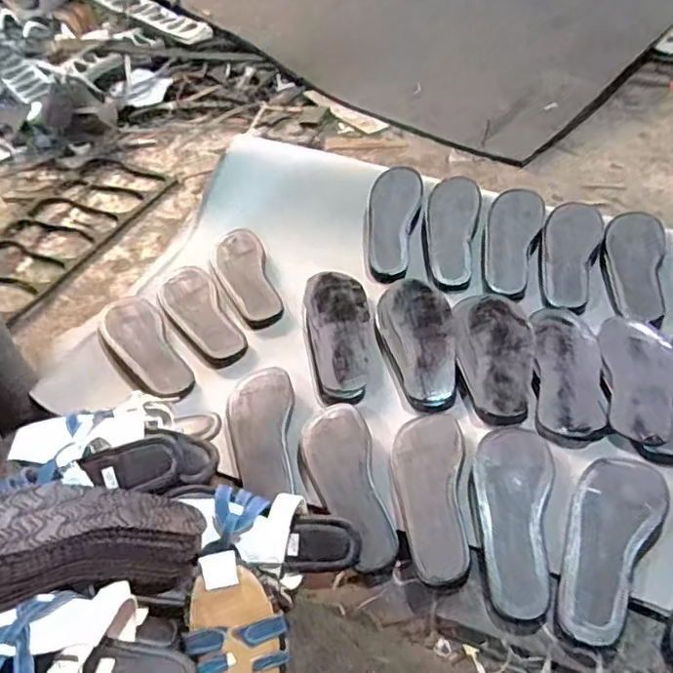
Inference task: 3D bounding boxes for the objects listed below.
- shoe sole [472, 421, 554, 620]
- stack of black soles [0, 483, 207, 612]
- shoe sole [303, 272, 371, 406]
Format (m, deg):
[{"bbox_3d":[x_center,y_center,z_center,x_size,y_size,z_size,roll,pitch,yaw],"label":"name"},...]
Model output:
[{"bbox_3d":[0.206,0.202,0.692,0.088,0.024,0.233,8,48,10],"label":"shoe sole"},{"bbox_3d":[-0.253,0.191,0.568,0.256,0.048,0.126,2,39,-37],"label":"stack of black soles"},{"bbox_3d":[0.005,-0.005,0.938,0.100,0.021,0.264,-5,47,-2],"label":"shoe sole"}]

